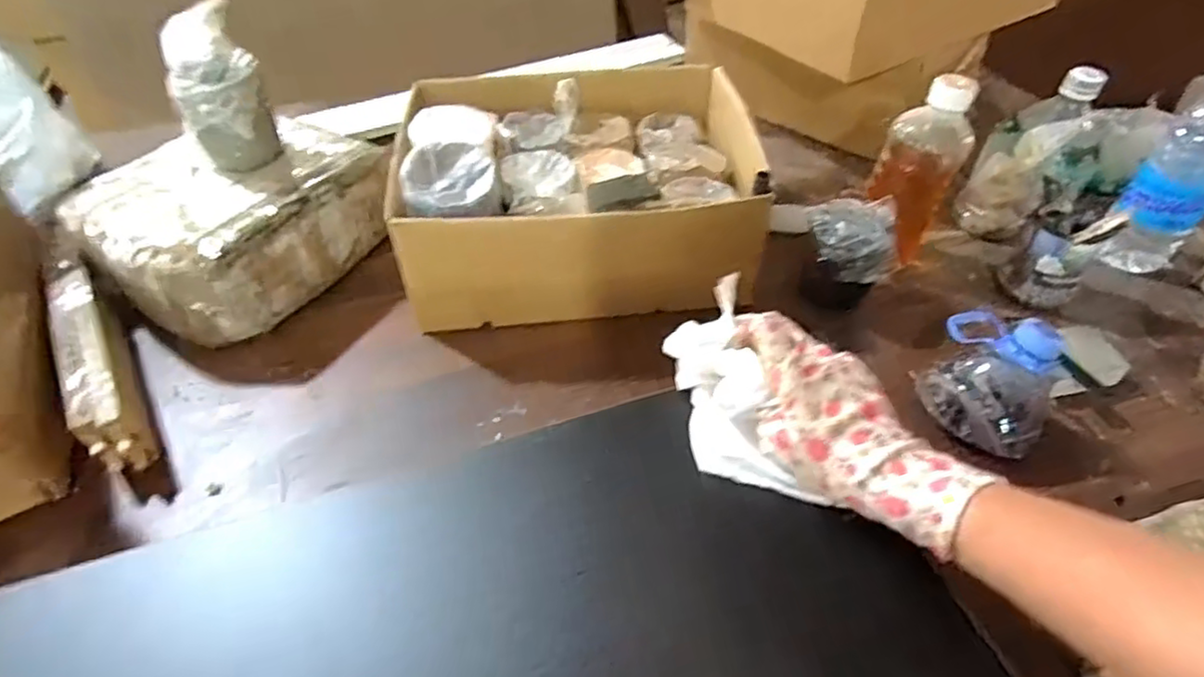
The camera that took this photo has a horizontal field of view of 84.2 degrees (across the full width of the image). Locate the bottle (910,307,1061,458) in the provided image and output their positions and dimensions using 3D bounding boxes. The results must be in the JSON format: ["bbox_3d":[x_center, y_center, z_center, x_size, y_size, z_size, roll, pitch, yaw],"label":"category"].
[{"bbox_3d":[0.294,0.031,0.501,0.093,0.087,0.093,33,55,29],"label":"bottle"}]

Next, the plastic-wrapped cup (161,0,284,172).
[{"bbox_3d":[-0.329,-0.213,0.573,0.069,0.118,0.076,-28,52,-24],"label":"plastic-wrapped cup"}]

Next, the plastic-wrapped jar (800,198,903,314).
[{"bbox_3d":[0.221,-0.073,0.607,0.077,0.084,0.089,5,46,6],"label":"plastic-wrapped jar"}]

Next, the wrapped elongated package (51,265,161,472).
[{"bbox_3d":[-0.407,0.022,0.539,0.047,0.062,0.200,-29,52,-24],"label":"wrapped elongated package"}]

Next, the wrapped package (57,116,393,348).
[{"bbox_3d":[-0.333,-0.110,0.616,0.179,0.091,0.219,29,53,26],"label":"wrapped package"}]

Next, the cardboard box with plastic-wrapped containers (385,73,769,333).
[{"bbox_3d":[-0.021,-0.160,0.644,0.313,0.132,0.264,-4,46,-3],"label":"cardboard box with plastic-wrapped containers"}]

